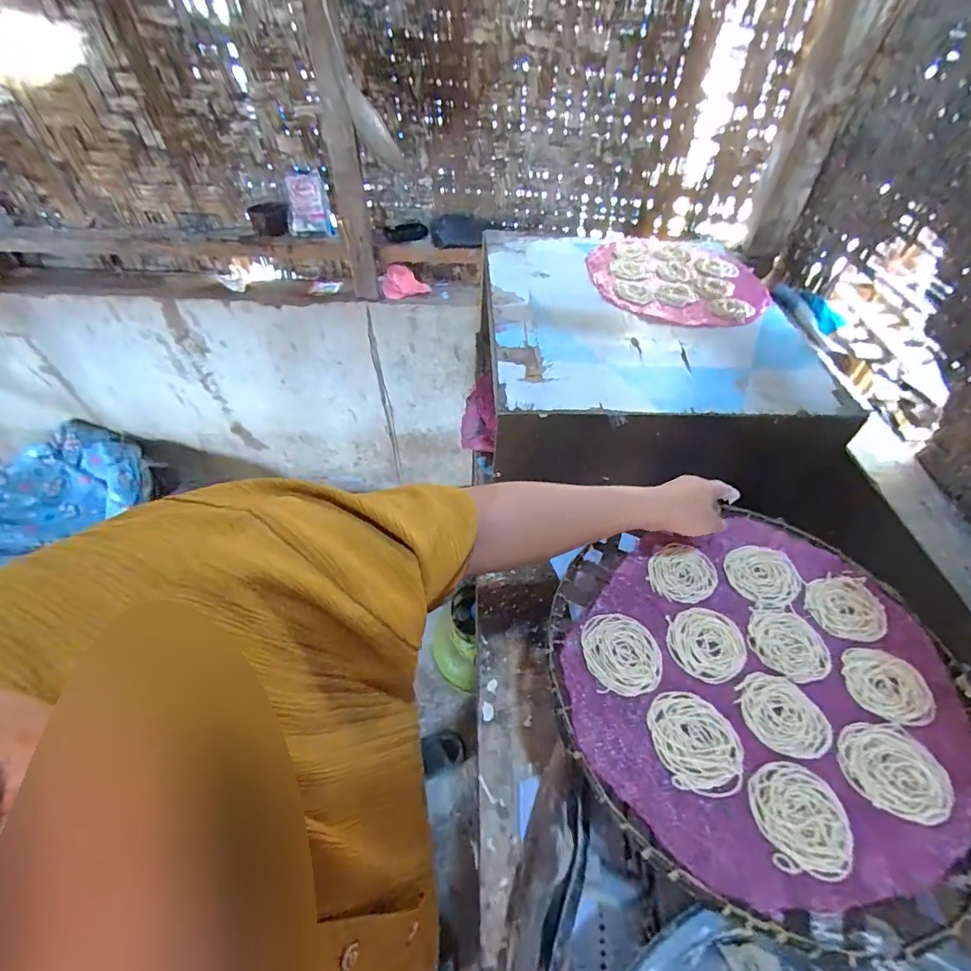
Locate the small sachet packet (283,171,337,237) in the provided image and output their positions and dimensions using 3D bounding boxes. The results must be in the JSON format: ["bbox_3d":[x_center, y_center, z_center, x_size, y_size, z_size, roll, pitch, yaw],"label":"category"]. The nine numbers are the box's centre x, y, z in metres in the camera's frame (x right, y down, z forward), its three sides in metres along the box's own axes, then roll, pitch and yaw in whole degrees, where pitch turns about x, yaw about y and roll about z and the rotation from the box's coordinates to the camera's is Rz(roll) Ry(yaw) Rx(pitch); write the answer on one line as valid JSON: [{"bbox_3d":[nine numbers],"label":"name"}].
[{"bbox_3d":[-0.434,-0.678,1.141,0.106,0.131,0.018,-4,30,6],"label":"small sachet packet"}]

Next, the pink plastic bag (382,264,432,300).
[{"bbox_3d":[-0.219,-0.548,1.257,0.121,0.062,0.097,-16,52,-16],"label":"pink plastic bag"}]

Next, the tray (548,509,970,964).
[{"bbox_3d":[0.258,0.183,0.437,0.371,0.014,0.340,1,49,-1],"label":"tray"}]

